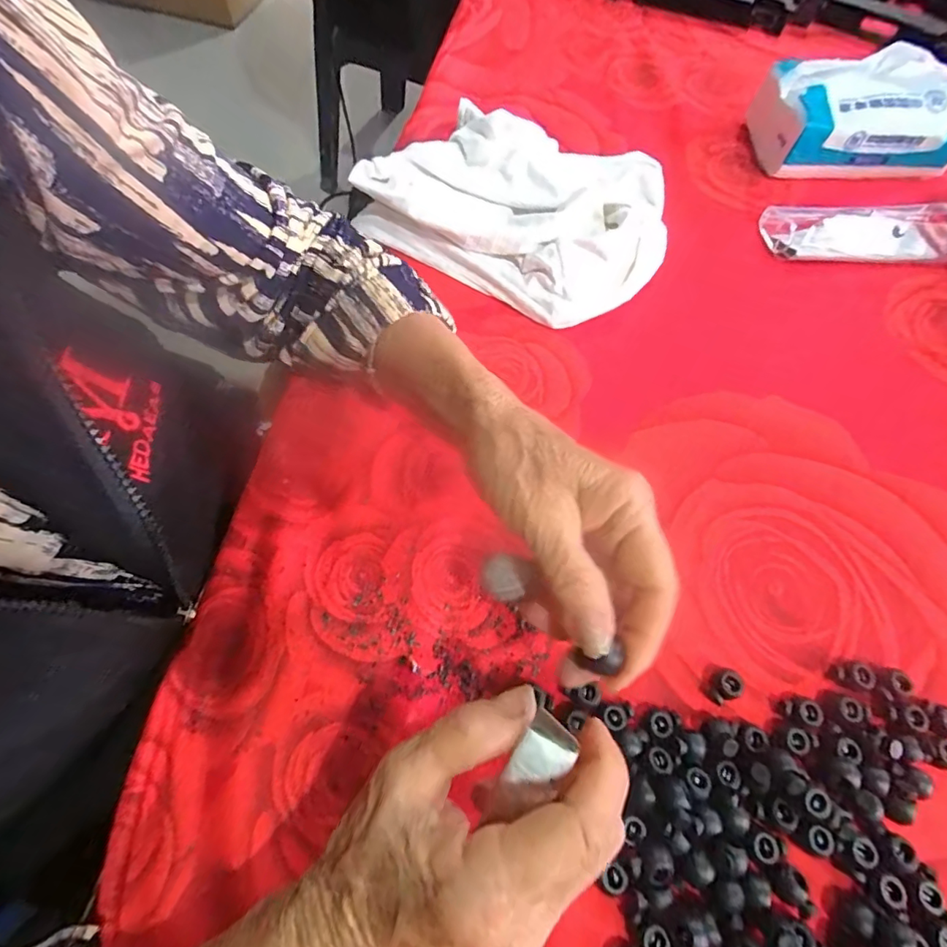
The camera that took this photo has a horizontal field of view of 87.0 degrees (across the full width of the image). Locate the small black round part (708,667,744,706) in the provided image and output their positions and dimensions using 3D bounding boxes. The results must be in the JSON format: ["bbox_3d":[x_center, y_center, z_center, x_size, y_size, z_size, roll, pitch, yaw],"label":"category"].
[{"bbox_3d":[0.133,0.112,0.263,0.013,0.011,0.017,12,66,4],"label":"small black round part"}]

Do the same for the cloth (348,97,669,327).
[{"bbox_3d":[0.042,-0.221,0.392,0.227,0.045,0.181,28,68,11],"label":"cloth"}]

